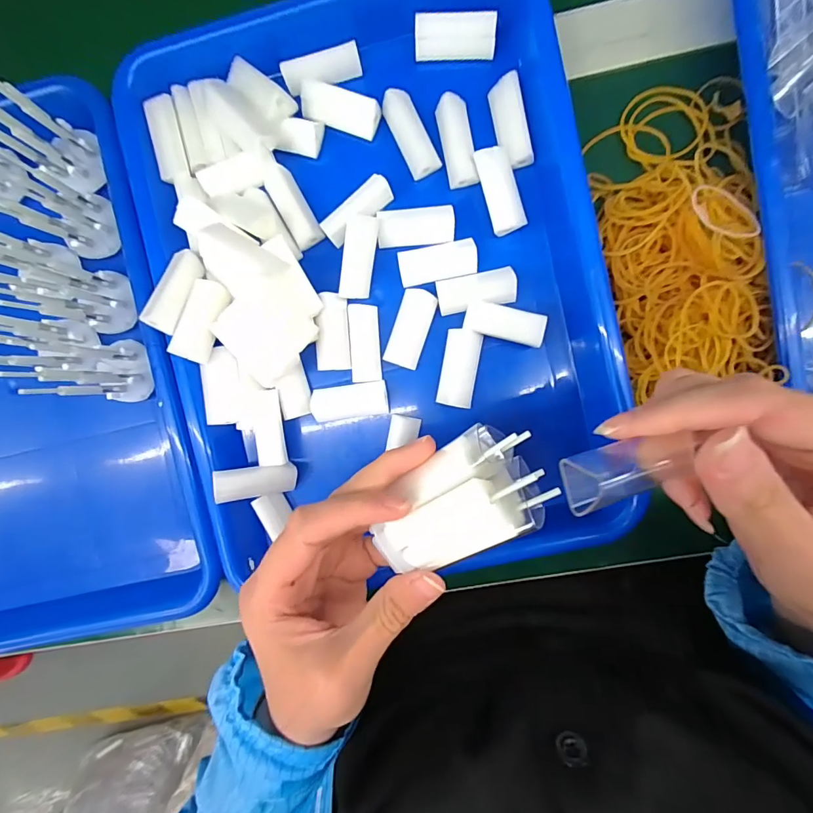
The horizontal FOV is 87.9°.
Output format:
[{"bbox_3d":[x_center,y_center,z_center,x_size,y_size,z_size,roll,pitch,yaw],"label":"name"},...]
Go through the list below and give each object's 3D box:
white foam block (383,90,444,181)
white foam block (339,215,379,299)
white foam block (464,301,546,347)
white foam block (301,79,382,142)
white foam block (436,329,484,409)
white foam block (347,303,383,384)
[{"bbox_3d":[0.003,-0.157,0.244,0.018,0.013,0.045,-26,90,5],"label":"white foam block"},{"bbox_3d":[-0.027,-0.086,0.243,0.015,0.014,0.045,12,112,4],"label":"white foam block"},{"bbox_3d":[0.057,-0.048,0.245,0.046,0.007,0.018,14,93,3],"label":"white foam block"},{"bbox_3d":[-0.039,-0.174,0.248,0.045,0.013,0.018,20,94,3],"label":"white foam block"},{"bbox_3d":[0.032,-0.022,0.252,0.021,0.008,0.045,10,93,4],"label":"white foam block"},{"bbox_3d":[-0.025,-0.038,0.252,0.016,0.011,0.046,-4,92,4],"label":"white foam block"}]

